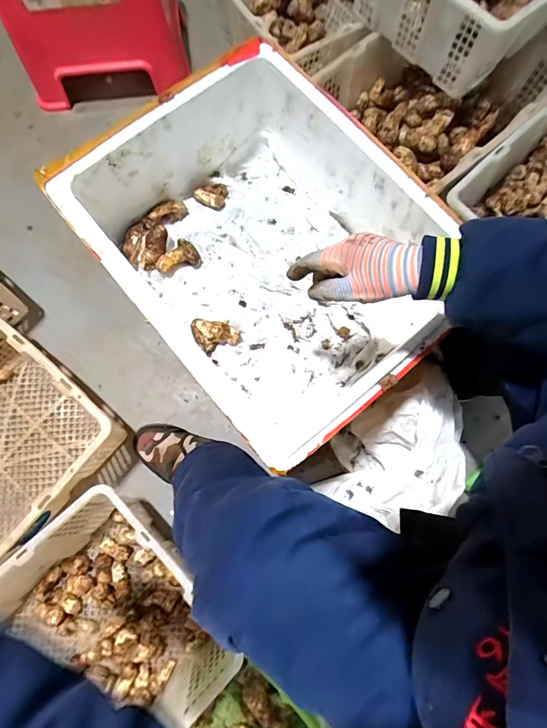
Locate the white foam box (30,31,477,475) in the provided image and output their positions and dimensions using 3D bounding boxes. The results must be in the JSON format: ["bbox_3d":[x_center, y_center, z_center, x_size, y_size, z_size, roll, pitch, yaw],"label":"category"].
[{"bbox_3d":[-0.015,-0.173,0.664,0.422,0.217,0.510,-36,79,-8],"label":"white foam box"}]

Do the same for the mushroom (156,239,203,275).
[{"bbox_3d":[-0.185,-0.201,0.769,0.080,0.042,0.052,-31,79,-7],"label":"mushroom"}]

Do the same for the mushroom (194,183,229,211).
[{"bbox_3d":[-0.123,-0.338,0.792,0.063,0.021,0.059,14,77,3],"label":"mushroom"}]

